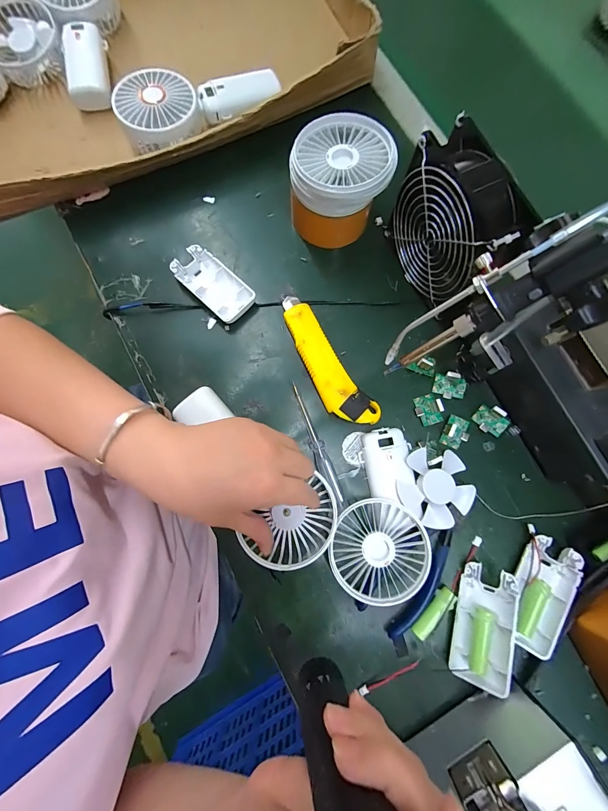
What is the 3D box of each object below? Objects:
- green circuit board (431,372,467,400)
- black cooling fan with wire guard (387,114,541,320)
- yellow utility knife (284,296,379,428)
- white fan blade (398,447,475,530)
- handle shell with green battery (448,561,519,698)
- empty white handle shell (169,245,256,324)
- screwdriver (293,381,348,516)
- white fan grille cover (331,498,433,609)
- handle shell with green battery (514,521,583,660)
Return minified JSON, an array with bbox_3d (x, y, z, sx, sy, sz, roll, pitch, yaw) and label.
[{"bbox_3d":[0.148,-0.019,0.327,0.031,0.018,0.023,14,79,3],"label":"green circuit board"},{"bbox_3d":[0.135,-0.159,0.306,0.054,0.117,0.116,-27,80,-5],"label":"black cooling fan with wire guard"},{"bbox_3d":[0.017,-0.044,0.333,0.041,0.021,0.156,-32,80,-6],"label":"yellow utility knife"},{"bbox_3d":[0.124,0.076,0.307,0.067,0.019,0.068,0,79,0],"label":"white fan blade"},{"bbox_3d":[0.155,0.190,0.283,0.042,0.025,0.091,10,79,2],"label":"handle shell with green battery"},{"bbox_3d":[-0.096,-0.129,0.351,0.093,0.016,0.045,43,82,8],"label":"empty white handle shell"},{"bbox_3d":[0.013,0.041,0.319,0.014,0.016,0.126,-21,79,-4],"label":"screwdriver"},{"bbox_3d":[0.068,0.131,0.298,0.083,0.020,0.086,20,79,4],"label":"white fan grille cover"},{"bbox_3d":[0.208,0.165,0.290,0.046,0.017,0.094,29,80,6],"label":"handle shell with green battery"}]

